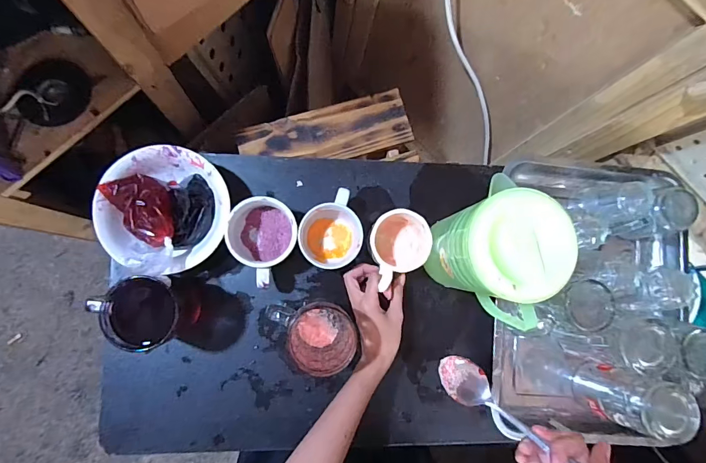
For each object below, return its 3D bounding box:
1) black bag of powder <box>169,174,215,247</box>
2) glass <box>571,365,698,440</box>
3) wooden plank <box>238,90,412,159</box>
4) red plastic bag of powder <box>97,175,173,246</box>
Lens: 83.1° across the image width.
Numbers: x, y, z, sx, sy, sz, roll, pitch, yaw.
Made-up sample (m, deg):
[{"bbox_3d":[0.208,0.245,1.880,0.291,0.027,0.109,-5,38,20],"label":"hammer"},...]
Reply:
[{"bbox_3d":[-0.200,-0.027,0.494,0.042,0.043,0.088,2,85,-6],"label":"black bag of powder"},{"bbox_3d":[0.352,0.213,0.512,0.063,0.125,0.068,18,84,-4],"label":"glass"},{"bbox_3d":[-0.044,-0.165,0.685,0.285,0.013,0.099,-19,88,-7],"label":"wooden plank"},{"bbox_3d":[-0.251,-0.028,0.479,0.061,0.024,0.092,-32,89,-7],"label":"red plastic bag of powder"}]

